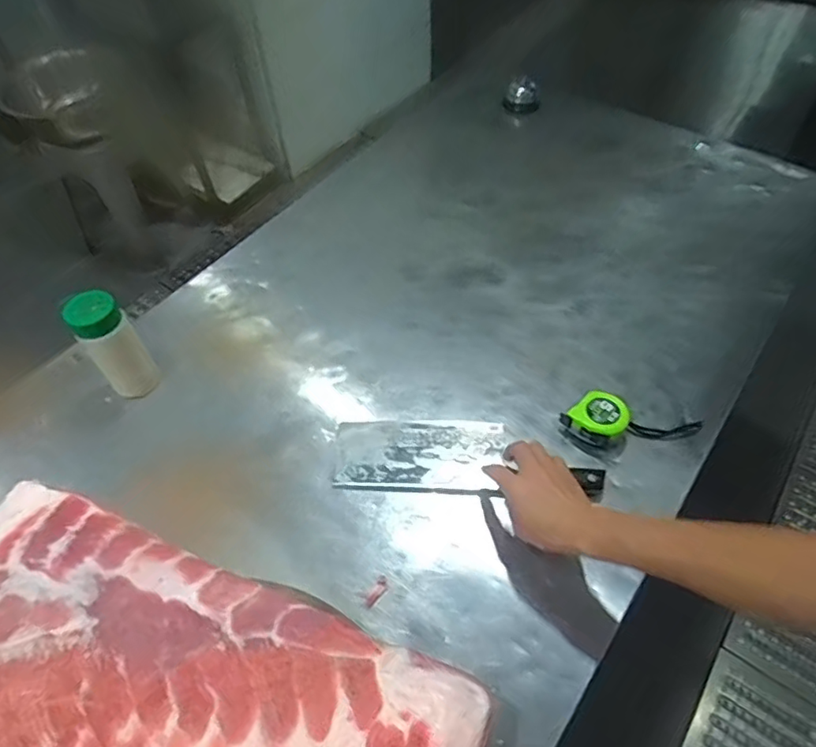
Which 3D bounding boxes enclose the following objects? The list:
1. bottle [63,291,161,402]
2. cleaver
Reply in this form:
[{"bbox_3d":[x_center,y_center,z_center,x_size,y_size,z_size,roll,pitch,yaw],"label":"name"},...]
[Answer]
[{"bbox_3d":[-0.385,-0.027,0.771,0.065,0.174,0.054,-38,59,-22],"label":"bottle"},{"bbox_3d":[0.070,0.105,0.733,0.329,0.015,0.103,2,53,9],"label":"cleaver"}]

